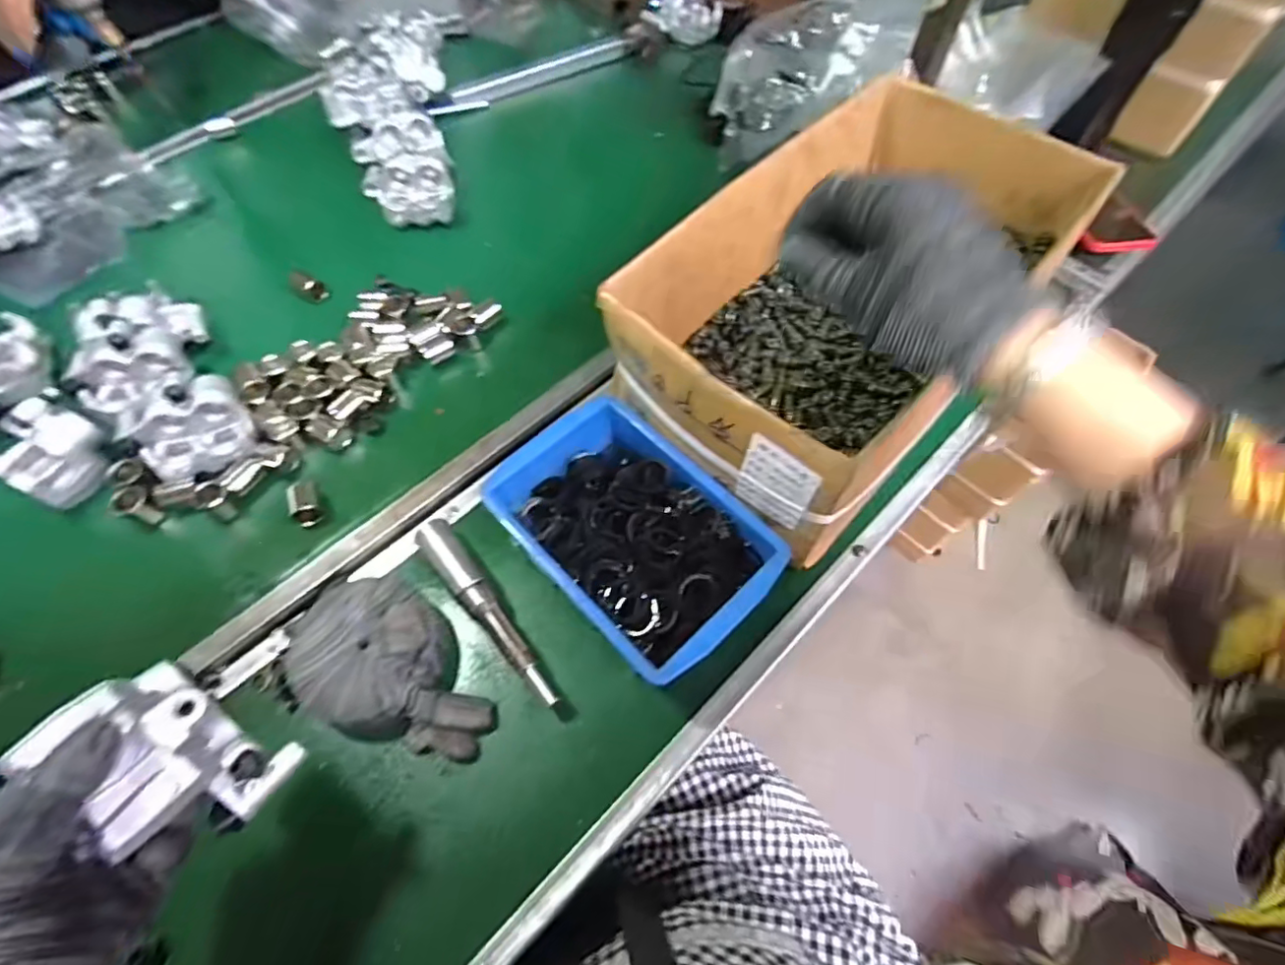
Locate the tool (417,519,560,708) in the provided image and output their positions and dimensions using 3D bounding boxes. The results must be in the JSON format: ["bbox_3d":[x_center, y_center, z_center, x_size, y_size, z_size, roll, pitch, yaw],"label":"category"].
[{"bbox_3d":[-0.117,0.095,0.441,0.025,0.030,0.173,-37,69,-19],"label":"tool"}]

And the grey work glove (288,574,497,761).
[{"bbox_3d":[-0.177,0.132,0.413,0.158,0.034,0.097,27,64,12],"label":"grey work glove"}]

